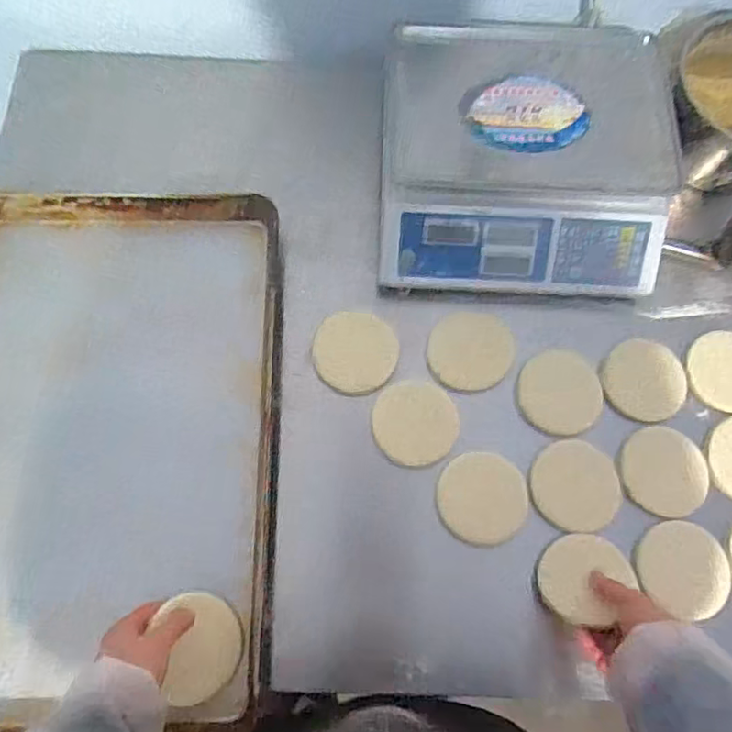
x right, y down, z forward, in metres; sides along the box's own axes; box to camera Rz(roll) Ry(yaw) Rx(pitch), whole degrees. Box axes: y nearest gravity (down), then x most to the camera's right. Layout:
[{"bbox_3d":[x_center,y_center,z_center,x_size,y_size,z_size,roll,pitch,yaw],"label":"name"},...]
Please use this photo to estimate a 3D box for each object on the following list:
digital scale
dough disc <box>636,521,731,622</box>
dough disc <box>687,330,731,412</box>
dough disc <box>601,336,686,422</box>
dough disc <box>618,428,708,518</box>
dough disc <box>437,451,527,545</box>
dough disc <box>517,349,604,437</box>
[{"bbox_3d":[0.188,-0.258,0.750,0.335,0.114,0.321,2,73,-1],"label":"digital scale"},{"bbox_3d":[0.351,0.223,0.663,0.099,0.015,0.097,1,73,-2],"label":"dough disc"},{"bbox_3d":[0.442,0.005,0.731,0.098,0.015,0.098,1,73,-2],"label":"dough disc"},{"bbox_3d":[0.337,0.017,0.729,0.093,0.014,0.098,1,73,-2],"label":"dough disc"},{"bbox_3d":[0.343,0.120,0.693,0.094,0.008,0.099,1,73,-2],"label":"dough disc"},{"bbox_3d":[0.128,0.145,0.666,0.095,0.013,0.095,-1,83,5],"label":"dough disc"},{"bbox_3d":[0.230,0.030,0.715,0.098,0.013,0.097,1,73,-2],"label":"dough disc"}]

